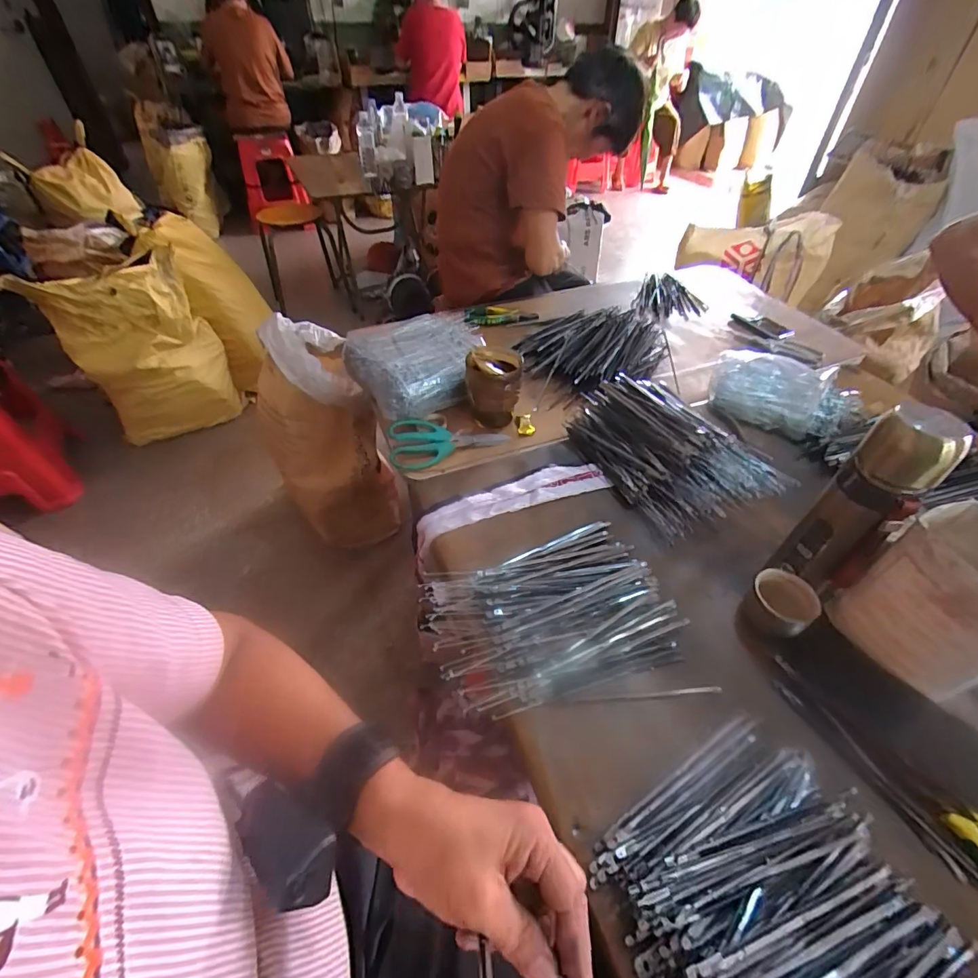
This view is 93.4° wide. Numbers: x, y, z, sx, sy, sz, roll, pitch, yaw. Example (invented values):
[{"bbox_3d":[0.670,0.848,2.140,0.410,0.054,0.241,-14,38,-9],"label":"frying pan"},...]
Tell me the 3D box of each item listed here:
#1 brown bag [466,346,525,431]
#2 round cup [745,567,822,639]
[{"bbox_3d":[0.008,-0.164,0.751,0.085,0.113,0.093,3,45,4],"label":"brown bag"},{"bbox_3d":[0.315,0.128,0.503,0.059,0.049,0.056,0,47,-1],"label":"round cup"}]

